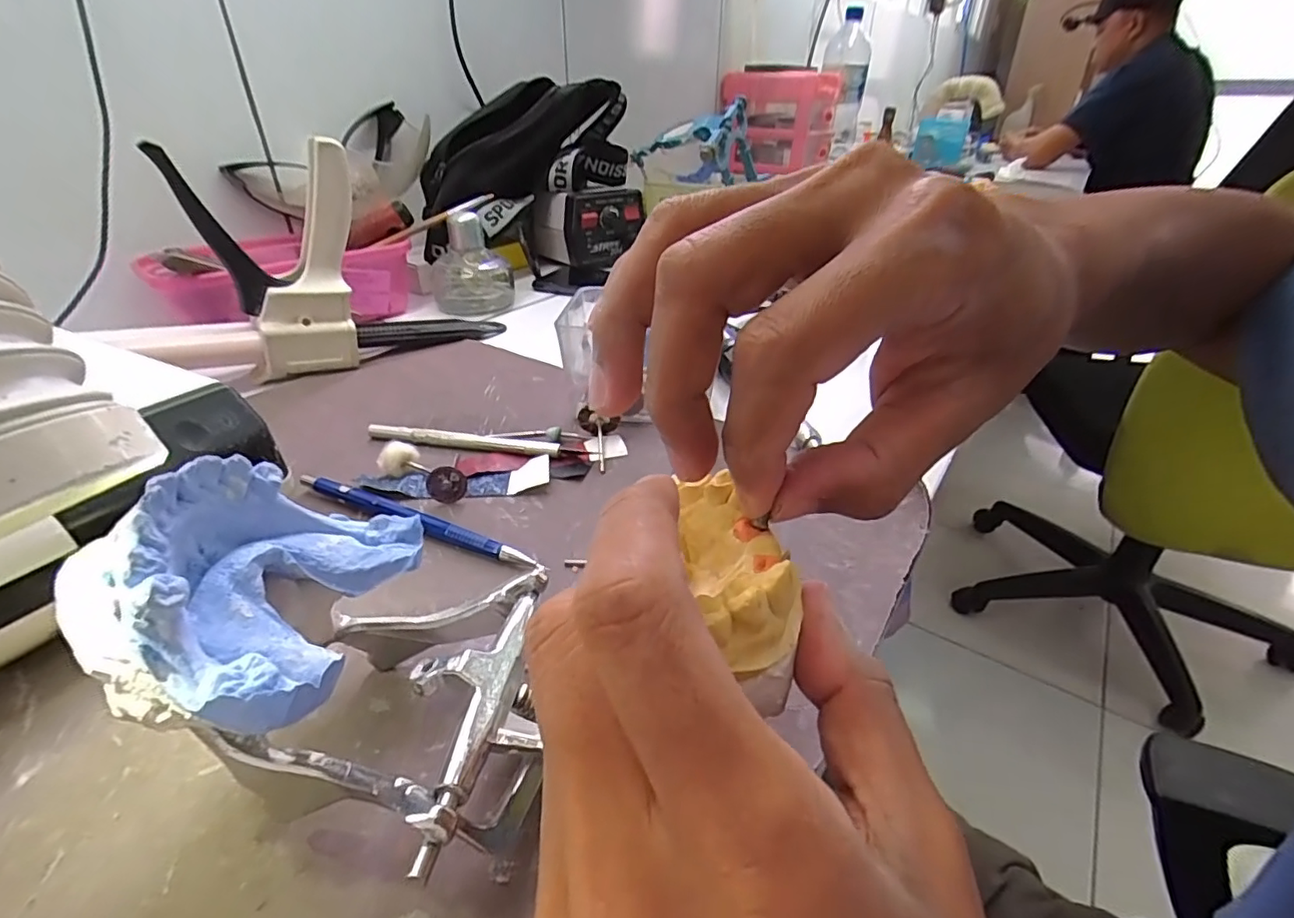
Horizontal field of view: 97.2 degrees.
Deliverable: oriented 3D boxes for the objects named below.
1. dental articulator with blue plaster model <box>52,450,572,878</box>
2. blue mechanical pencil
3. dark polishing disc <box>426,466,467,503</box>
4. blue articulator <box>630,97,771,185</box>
[{"bbox_3d":[-0.076,0.048,0.157,0.104,0.088,0.083,6,33,8],"label":"dental articulator with blue plaster model"},{"bbox_3d":[-0.108,0.028,0.262,0.137,0.010,0.008,14,35,21],"label":"blue mechanical pencil"},{"bbox_3d":[-0.097,0.013,0.277,0.018,0.018,0.005,-3,33,-6],"label":"dark polishing disc"},{"bbox_3d":[0.063,-0.374,0.681,0.153,0.081,0.131,0,32,0],"label":"blue articulator"}]

